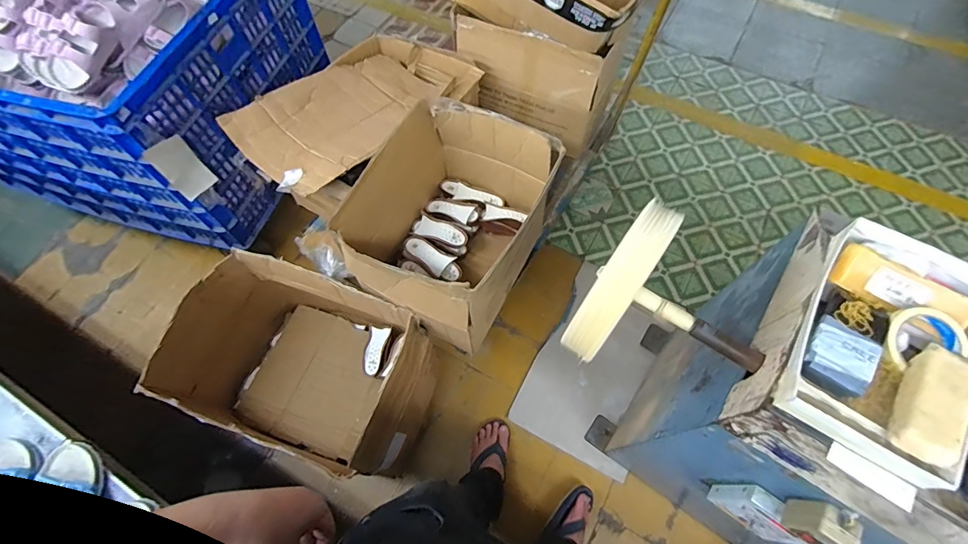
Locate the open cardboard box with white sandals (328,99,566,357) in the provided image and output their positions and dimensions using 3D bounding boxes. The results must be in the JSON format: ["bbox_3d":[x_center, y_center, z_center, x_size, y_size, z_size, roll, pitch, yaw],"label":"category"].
[{"bbox_3d":[-0.083,-0.116,1.242,0.422,0.447,0.555,21,66,11],"label":"open cardboard box with white sandals"}]

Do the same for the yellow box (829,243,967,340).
[{"bbox_3d":[0.581,0.028,0.594,0.173,0.035,0.067,31,68,15],"label":"yellow box"}]

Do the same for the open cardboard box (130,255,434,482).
[{"bbox_3d":[-0.507,0.292,1.301,0.646,0.430,0.469,17,65,9],"label":"open cardboard box"}]

